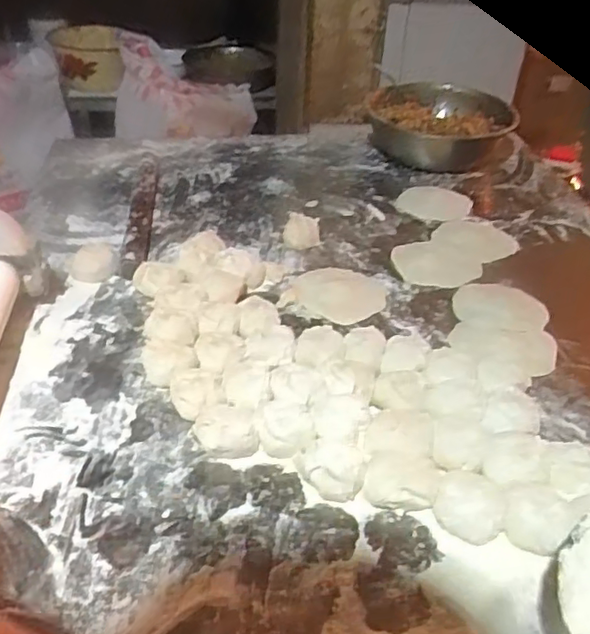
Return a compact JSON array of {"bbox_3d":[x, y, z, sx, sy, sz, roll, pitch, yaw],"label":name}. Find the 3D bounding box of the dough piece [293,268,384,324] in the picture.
[{"bbox_3d":[0.052,-0.030,0.723,0.104,0.004,0.094,27,45,28],"label":"dough piece"}]

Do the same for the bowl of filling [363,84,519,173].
[{"bbox_3d":[0.228,-0.314,1.026,0.197,0.083,0.217,-2,39,-5],"label":"bowl of filling"}]

